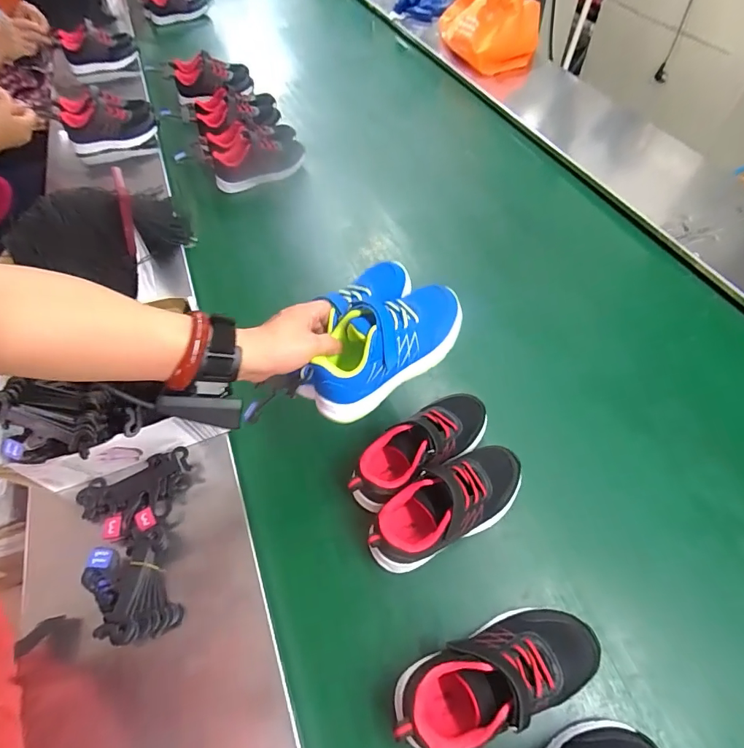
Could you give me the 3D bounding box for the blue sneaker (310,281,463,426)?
[{"bbox_3d":[0.018,-0.036,0.461,0.191,0.073,0.083,-39,63,-15],"label":"blue sneaker"}]

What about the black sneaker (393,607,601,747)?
[{"bbox_3d":[0.116,0.275,0.395,0.193,0.087,0.073,-17,57,-9],"label":"black sneaker"}]

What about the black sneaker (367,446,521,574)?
[{"bbox_3d":[0.087,0.147,0.482,0.196,0.079,0.082,-29,60,-16],"label":"black sneaker"}]

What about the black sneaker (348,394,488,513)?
[{"bbox_3d":[0.059,0.087,0.523,0.199,0.081,0.081,-35,61,-19],"label":"black sneaker"}]

